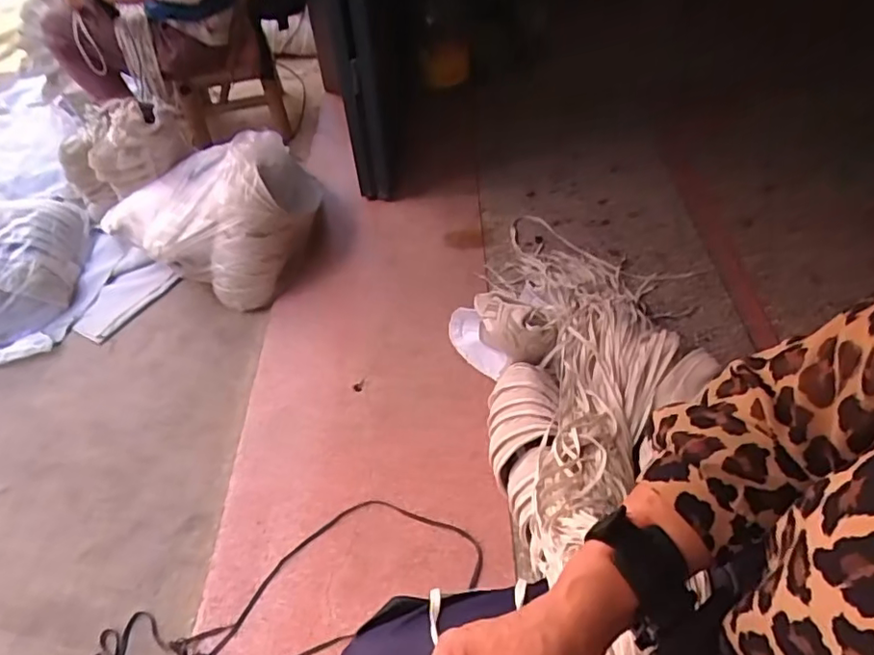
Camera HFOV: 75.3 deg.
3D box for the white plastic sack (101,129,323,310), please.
[{"bbox_3d":[-0.531,-0.286,1.379,0.424,0.257,0.376,14,52,16],"label":"white plastic sack"}]

